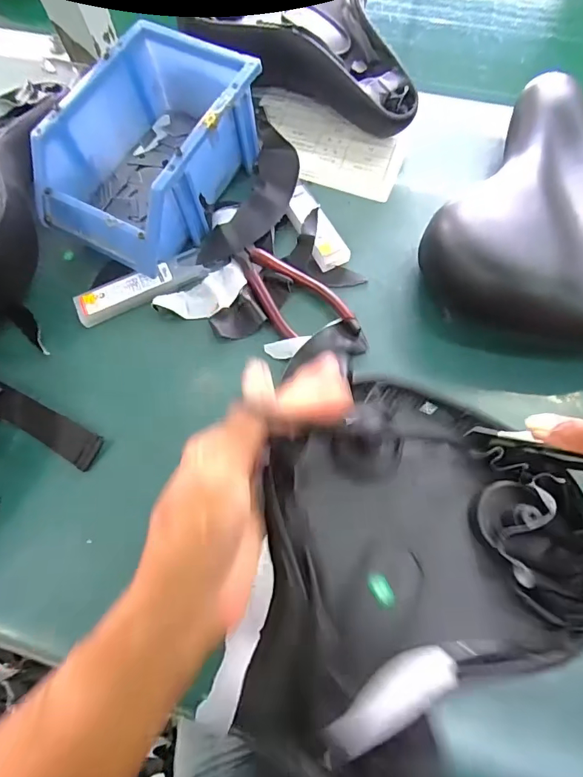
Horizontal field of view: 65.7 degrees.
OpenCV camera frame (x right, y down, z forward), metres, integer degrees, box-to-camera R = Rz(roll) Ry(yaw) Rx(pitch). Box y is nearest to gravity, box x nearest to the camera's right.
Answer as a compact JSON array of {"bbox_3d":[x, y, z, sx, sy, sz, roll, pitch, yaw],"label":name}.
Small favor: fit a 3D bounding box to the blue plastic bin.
[{"bbox_3d":[-0.112,-0.188,0.363,0.116,0.072,0.170,26,74,11],"label":"blue plastic bin"}]

